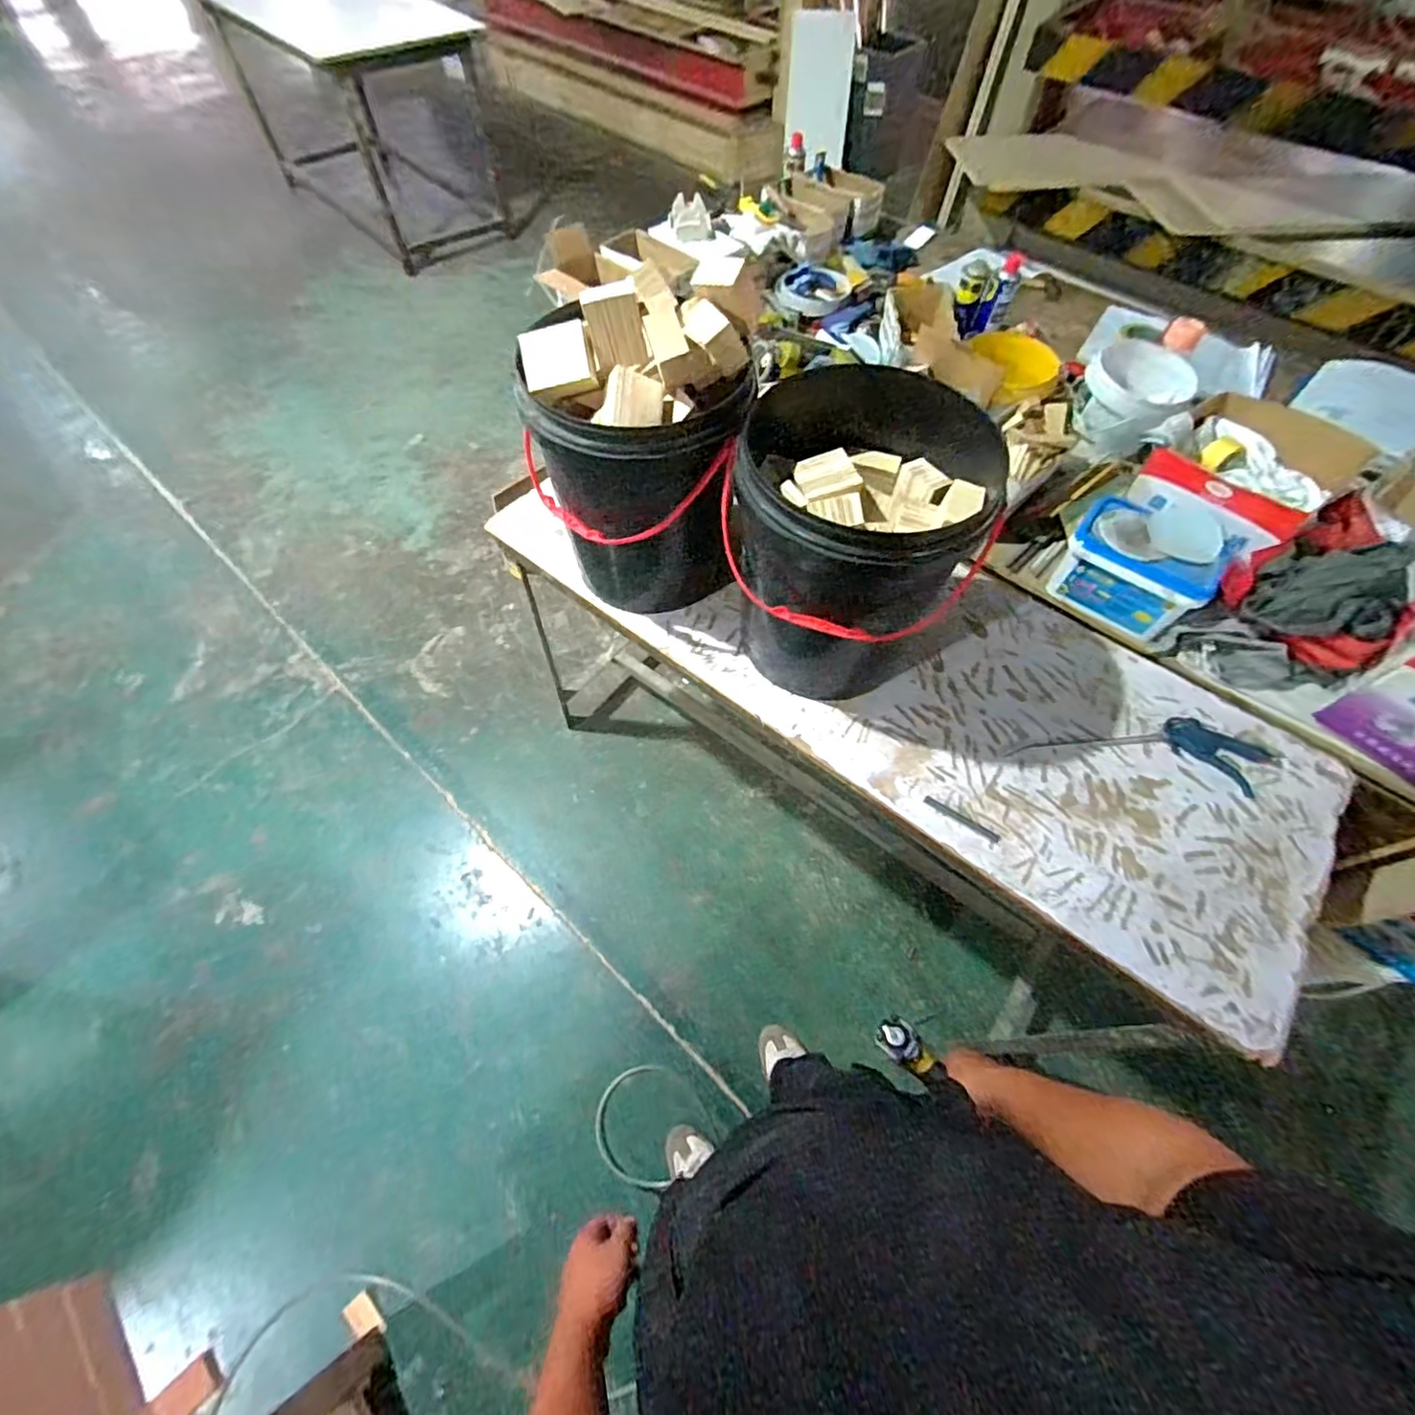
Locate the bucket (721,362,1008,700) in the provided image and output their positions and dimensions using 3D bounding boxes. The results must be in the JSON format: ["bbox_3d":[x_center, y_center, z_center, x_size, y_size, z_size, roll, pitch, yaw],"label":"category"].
[{"bbox_3d":[0.216,-0.230,0.921,0.376,0.378,0.350,0,61,-1],"label":"bucket"}]

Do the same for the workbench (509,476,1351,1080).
[{"bbox_3d":[0.282,0.105,1.455,1.464,0.912,0.565,35,66,17],"label":"workbench"}]

